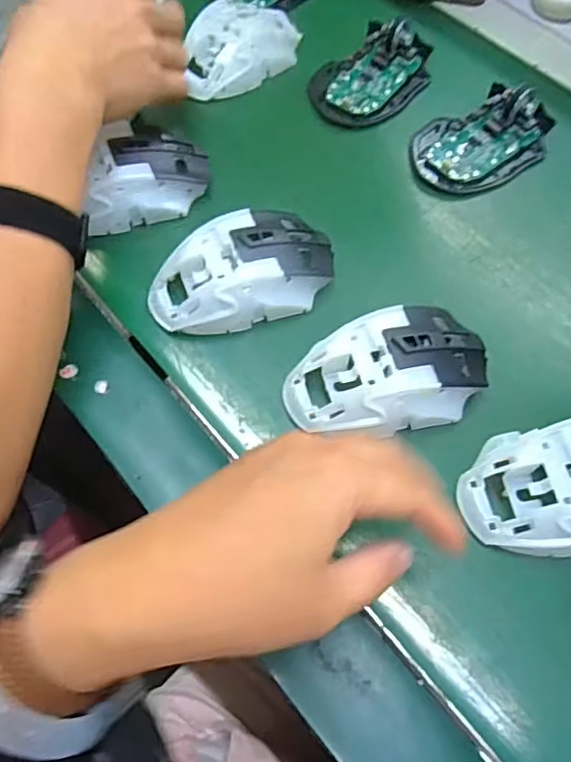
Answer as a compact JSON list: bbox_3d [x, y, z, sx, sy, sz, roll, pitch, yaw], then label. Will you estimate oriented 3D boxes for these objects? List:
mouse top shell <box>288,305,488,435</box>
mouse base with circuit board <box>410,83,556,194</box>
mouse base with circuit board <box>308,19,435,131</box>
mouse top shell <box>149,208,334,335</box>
[{"bbox_3d":[0.058,-0.006,0.321,0.113,0.033,0.062,-13,64,-7],"label":"mouse top shell"},{"bbox_3d":[0.145,-0.179,0.423,0.118,0.024,0.069,-31,67,-15],"label":"mouse base with circuit board"},{"bbox_3d":[0.070,-0.245,0.451,0.071,0.023,0.114,39,69,18],"label":"mouse base with circuit board"},{"bbox_3d":[-0.025,-0.066,0.354,0.116,0.037,0.064,-24,65,-12],"label":"mouse top shell"}]

